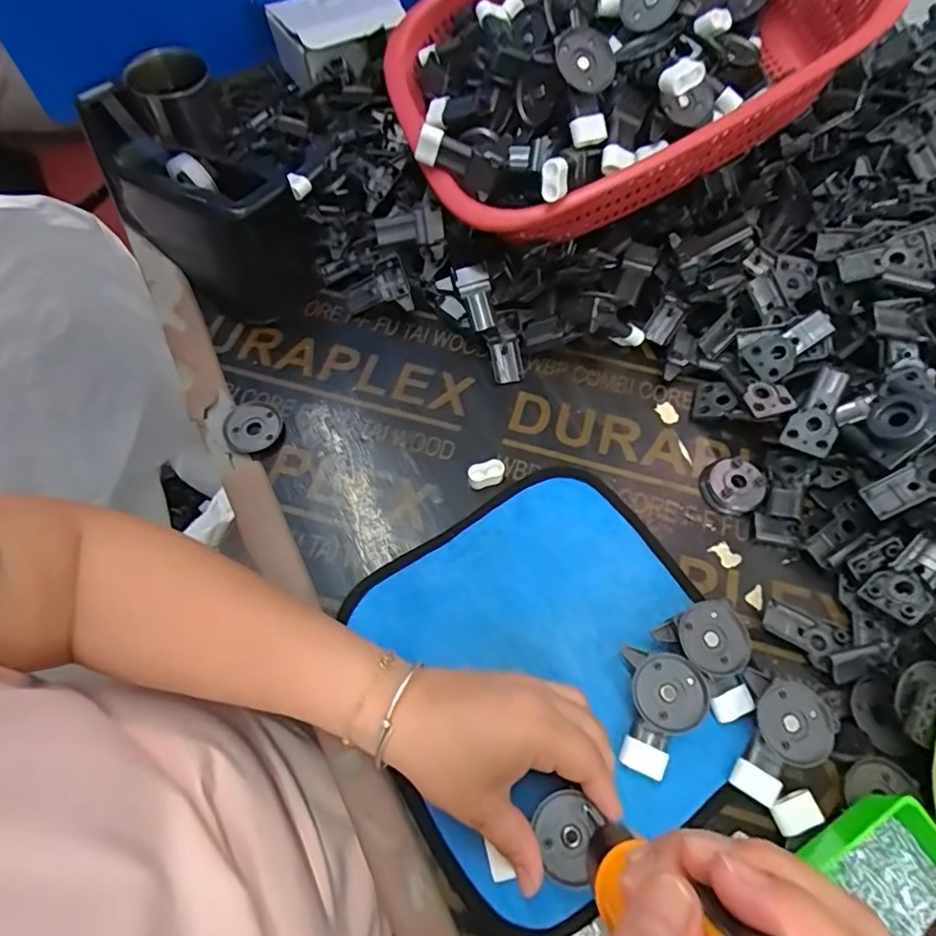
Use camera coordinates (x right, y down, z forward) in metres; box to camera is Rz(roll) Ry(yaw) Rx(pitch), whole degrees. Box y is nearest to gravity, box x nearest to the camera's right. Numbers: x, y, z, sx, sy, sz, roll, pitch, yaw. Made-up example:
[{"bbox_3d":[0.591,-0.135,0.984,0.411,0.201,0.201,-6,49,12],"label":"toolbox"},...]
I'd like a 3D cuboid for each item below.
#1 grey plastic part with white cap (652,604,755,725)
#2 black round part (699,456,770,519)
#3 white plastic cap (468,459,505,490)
[{"bbox_3d":[0.149,0.118,0.346,0.049,0.028,0.064,-24,66,-12],"label":"grey plastic part with white cap"},{"bbox_3d":[0.196,0.012,0.412,0.048,0.011,0.040,-21,66,-11],"label":"black round part"},{"bbox_3d":[0.013,0.005,0.407,0.027,0.012,0.016,-13,64,-7],"label":"white plastic cap"}]

